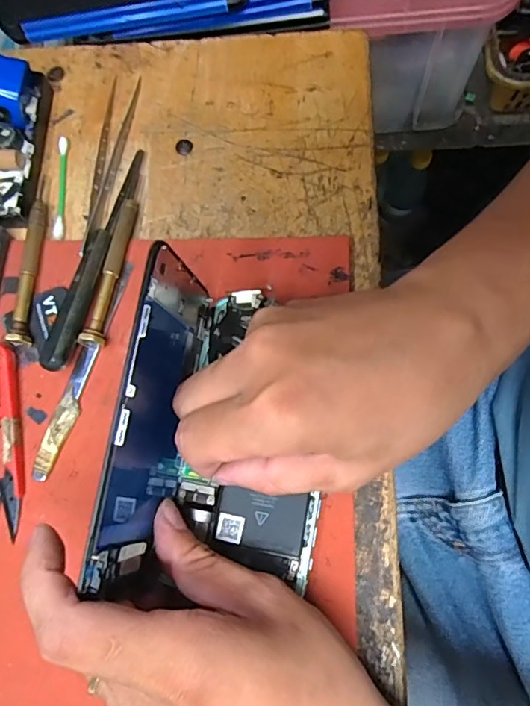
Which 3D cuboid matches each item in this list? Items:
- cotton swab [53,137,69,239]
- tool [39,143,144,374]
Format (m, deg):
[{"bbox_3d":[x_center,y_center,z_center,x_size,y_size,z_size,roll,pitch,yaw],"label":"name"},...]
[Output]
[{"bbox_3d":[-0.126,-0.102,0.315,0.006,0.005,0.070,-5,76,2],"label":"cotton swab"},{"bbox_3d":[-0.095,-0.058,0.290,0.015,0.018,0.144,13,77,7],"label":"tool"}]

